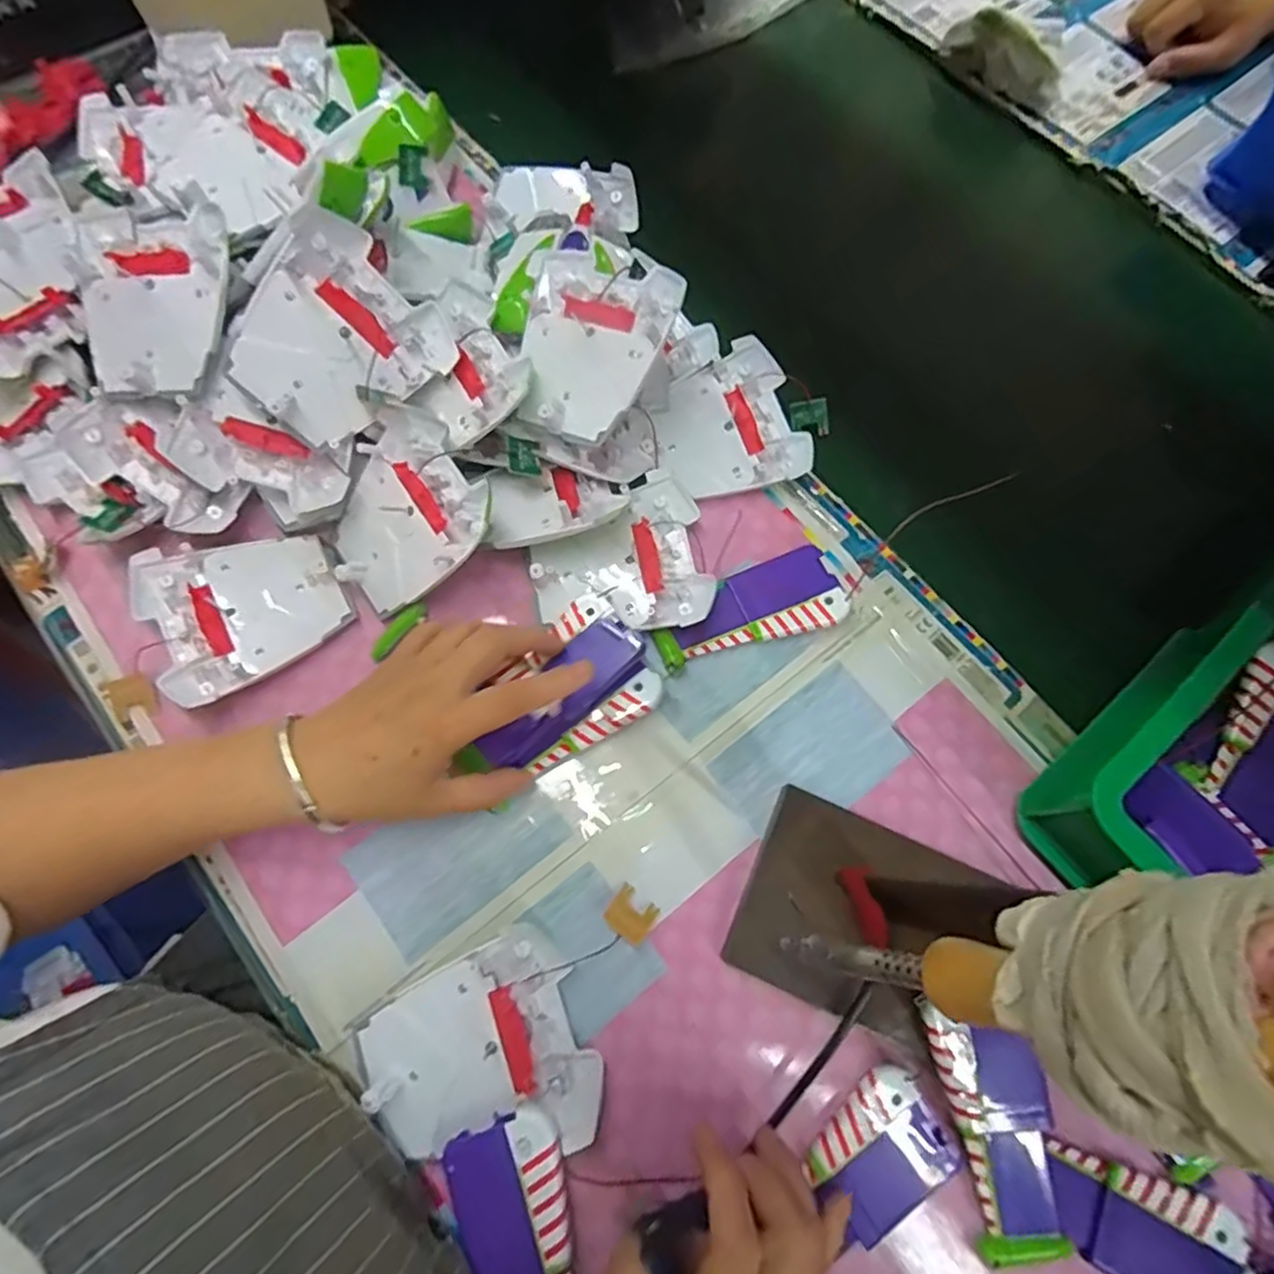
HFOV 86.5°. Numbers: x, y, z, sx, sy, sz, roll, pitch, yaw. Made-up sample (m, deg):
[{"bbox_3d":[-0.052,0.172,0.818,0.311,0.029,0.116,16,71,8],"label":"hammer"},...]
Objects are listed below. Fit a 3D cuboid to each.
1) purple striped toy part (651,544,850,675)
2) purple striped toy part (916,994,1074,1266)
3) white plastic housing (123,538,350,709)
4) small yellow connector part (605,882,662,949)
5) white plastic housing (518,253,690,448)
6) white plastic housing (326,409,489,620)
[{"bbox_3d":[0.069,-0.014,0.425,0.118,0.017,0.052,-21,73,-9],"label":"purple striped toy part"},{"bbox_3d":[0.177,0.238,0.335,0.049,0.020,0.117,-15,84,-7],"label":"purple striped toy part"},{"bbox_3d":[-0.237,-0.018,0.410,0.108,0.027,0.097,-29,74,-11],"label":"white plastic housing"},{"bbox_3d":[-0.003,0.151,0.367,0.025,0.004,0.025,38,43,7],"label":"small yellow connector part"},{"bbox_3d":[-0.030,-0.174,0.406,0.091,0.025,0.108,22,93,19],"label":"white plastic housing"},{"bbox_3d":[-0.140,-0.071,0.407,0.103,0.022,0.096,-41,77,18],"label":"white plastic housing"}]

